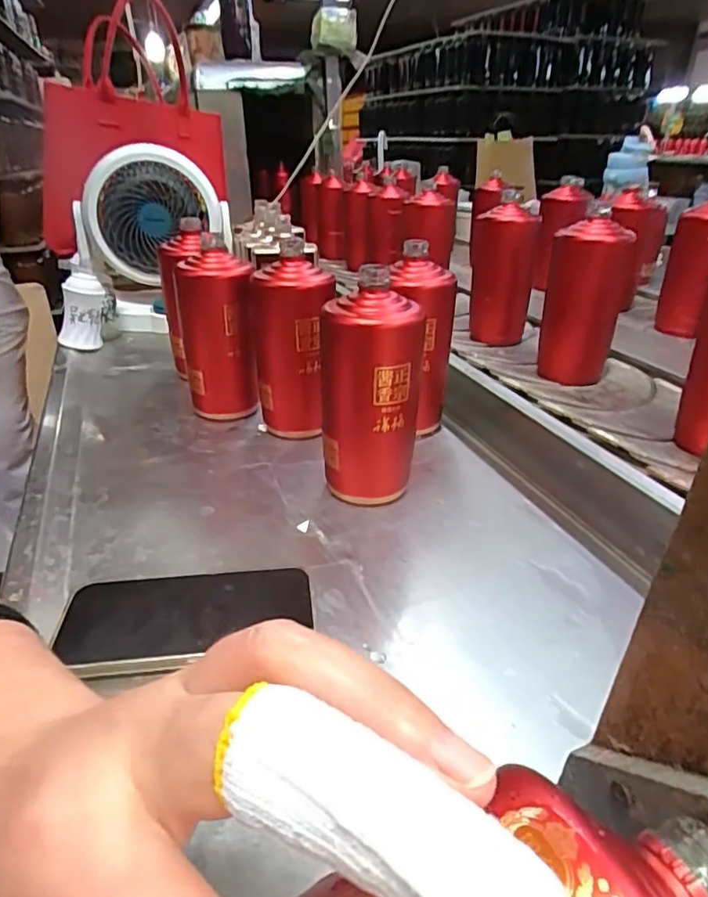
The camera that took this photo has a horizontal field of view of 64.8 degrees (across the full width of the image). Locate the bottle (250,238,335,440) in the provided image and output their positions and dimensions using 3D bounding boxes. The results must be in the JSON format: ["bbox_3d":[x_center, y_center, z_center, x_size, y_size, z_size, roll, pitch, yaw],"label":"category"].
[{"bbox_3d":[-0.064,-0.104,0.585,0.078,0.184,0.078,-5,31,-10],"label":"bottle"}]

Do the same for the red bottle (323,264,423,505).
[{"bbox_3d":[0.014,-0.045,0.478,0.083,0.186,0.082,-2,29,-1],"label":"red bottle"}]

